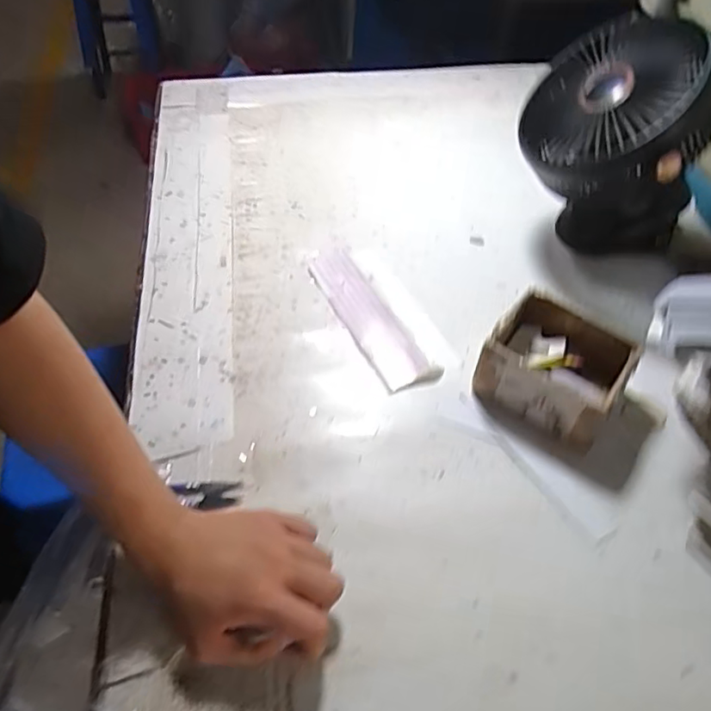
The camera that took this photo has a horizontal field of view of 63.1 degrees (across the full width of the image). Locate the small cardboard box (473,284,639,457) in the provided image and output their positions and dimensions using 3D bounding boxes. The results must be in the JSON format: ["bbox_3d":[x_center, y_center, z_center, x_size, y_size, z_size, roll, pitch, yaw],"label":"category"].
[{"bbox_3d":[0.186,0.009,0.552,0.126,0.059,0.116,27,54,21],"label":"small cardboard box"}]

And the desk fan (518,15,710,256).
[{"bbox_3d":[0.269,-0.220,0.638,0.179,0.238,0.144,36,58,27],"label":"desk fan"}]

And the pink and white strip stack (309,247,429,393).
[{"bbox_3d":[0.006,-0.049,0.638,0.050,0.014,0.214,-22,53,-19],"label":"pink and white strip stack"}]

